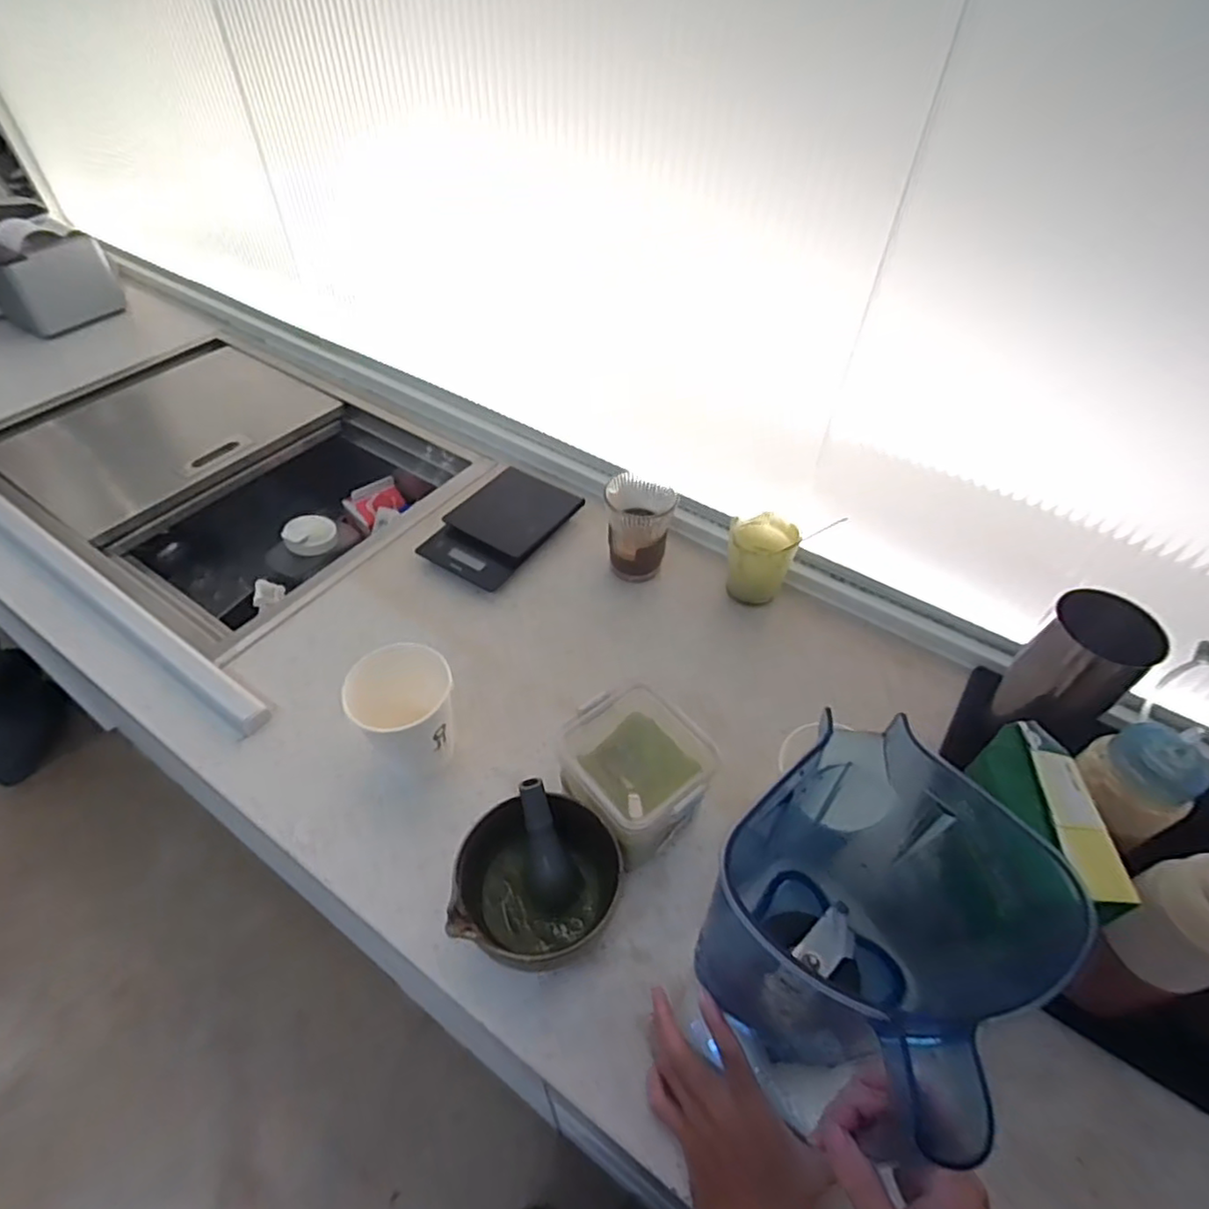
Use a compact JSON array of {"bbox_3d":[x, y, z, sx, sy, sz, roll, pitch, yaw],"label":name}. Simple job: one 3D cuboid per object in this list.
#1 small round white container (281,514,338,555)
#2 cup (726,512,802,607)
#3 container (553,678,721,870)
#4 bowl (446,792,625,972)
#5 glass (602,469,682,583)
[{"bbox_3d":[-0.411,-0.100,0.927,0.067,0.023,0.070,1,49,-1],"label":"small round white container"},{"bbox_3d":[0.175,-0.047,0.762,0.073,0.106,0.070,1,49,-1],"label":"cup"},{"bbox_3d":[0.029,0.145,0.566,0.108,0.105,0.111,-33,57,-27],"label":"container"},{"bbox_3d":[-0.050,0.220,0.523,0.118,0.072,0.125,1,49,-1],"label":"bowl"},{"bbox_3d":[0.040,-0.085,0.778,0.079,0.108,0.077,9,49,6],"label":"glass"}]

